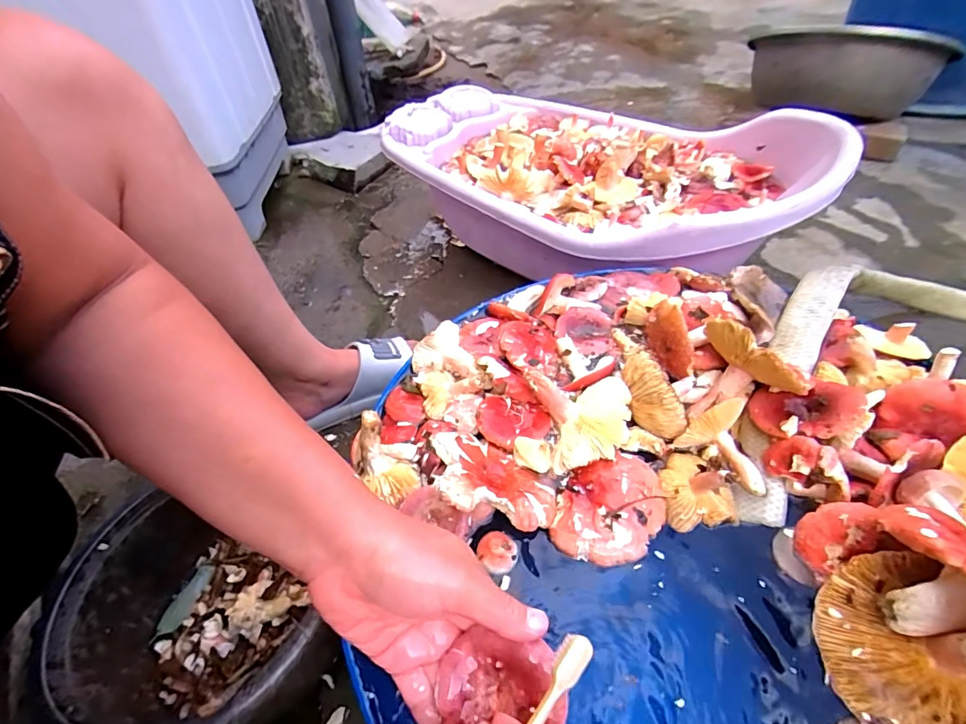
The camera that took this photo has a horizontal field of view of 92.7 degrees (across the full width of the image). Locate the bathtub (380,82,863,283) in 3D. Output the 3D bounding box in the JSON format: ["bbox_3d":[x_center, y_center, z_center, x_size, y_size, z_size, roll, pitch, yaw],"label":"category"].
[{"bbox_3d":[0.187,-0.345,0.854,0.755,0.205,0.447,30,58,30],"label":"bathtub"}]

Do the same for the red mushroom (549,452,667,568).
[{"bbox_3d":[0.102,0.113,0.365,0.073,0.017,0.096,22,54,25],"label":"red mushroom"}]

